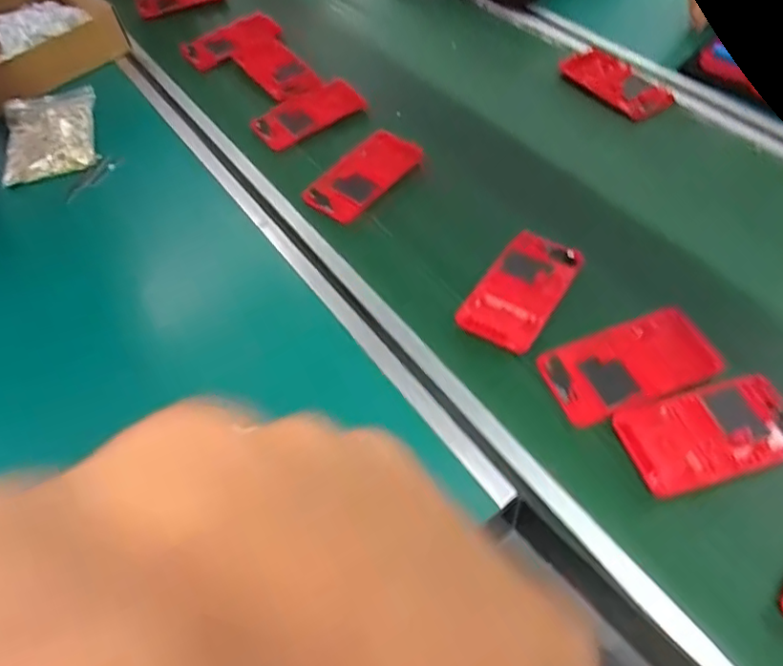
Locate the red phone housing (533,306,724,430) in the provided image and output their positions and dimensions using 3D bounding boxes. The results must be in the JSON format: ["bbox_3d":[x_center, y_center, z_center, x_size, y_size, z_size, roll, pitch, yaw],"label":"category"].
[{"bbox_3d":[0.176,0.022,0.435,0.125,0.012,0.066,-17,54,-9],"label":"red phone housing"}]

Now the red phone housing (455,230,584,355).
[{"bbox_3d":[0.106,-0.036,0.480,0.060,0.015,0.118,27,59,22],"label":"red phone housing"}]

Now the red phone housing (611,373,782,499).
[{"bbox_3d":[0.218,0.066,0.397,0.122,0.009,0.065,-15,53,-8],"label":"red phone housing"}]

